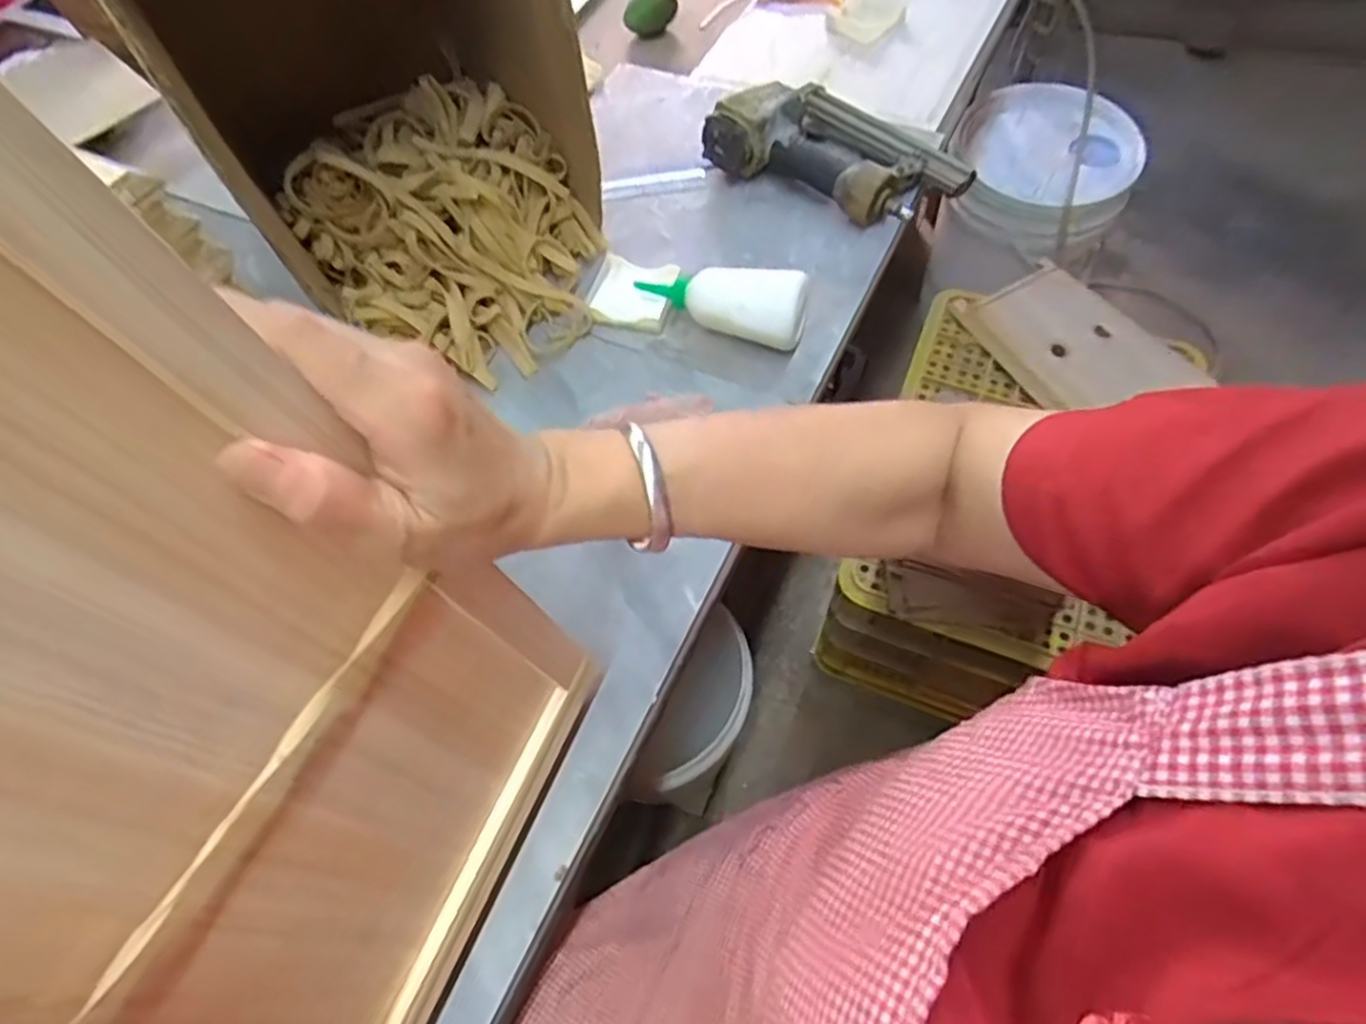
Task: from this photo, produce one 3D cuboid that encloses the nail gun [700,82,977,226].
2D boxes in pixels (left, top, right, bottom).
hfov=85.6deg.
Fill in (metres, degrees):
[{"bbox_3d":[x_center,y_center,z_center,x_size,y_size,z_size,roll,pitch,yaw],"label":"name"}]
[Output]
[{"bbox_3d":[0.166,-0.379,0.760,0.254,0.066,0.151,29,65,18],"label":"nail gun"}]

